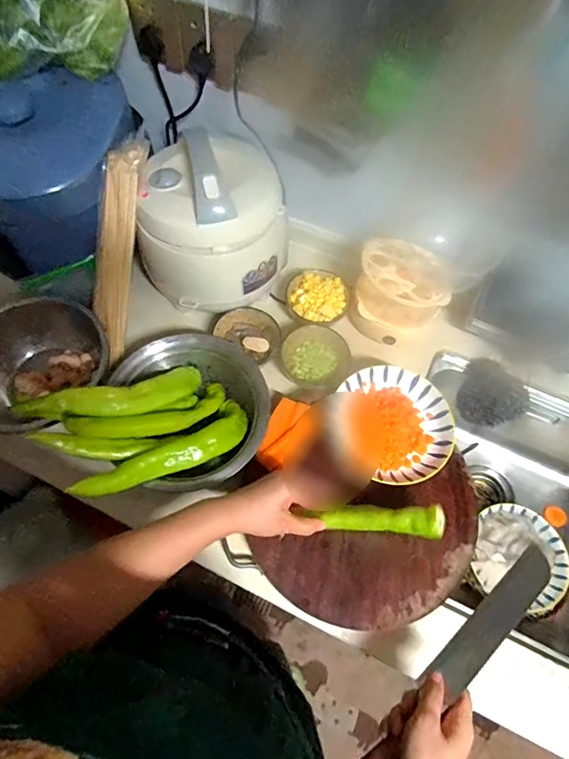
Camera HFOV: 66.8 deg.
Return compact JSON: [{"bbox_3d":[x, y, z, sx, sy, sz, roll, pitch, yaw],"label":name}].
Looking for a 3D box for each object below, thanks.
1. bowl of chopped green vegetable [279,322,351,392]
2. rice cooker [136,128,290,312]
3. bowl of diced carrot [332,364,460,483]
[{"bbox_3d":[0.052,-0.035,0.710,0.109,0.036,0.105,32,67,12],"label":"bowl of chopped green vegetable"},{"bbox_3d":[-0.105,-0.237,0.667,0.203,0.192,0.203,22,65,8],"label":"rice cooker"},{"bbox_3d":[0.152,0.067,0.628,0.173,0.029,0.176,1,64,-2],"label":"bowl of diced carrot"}]

